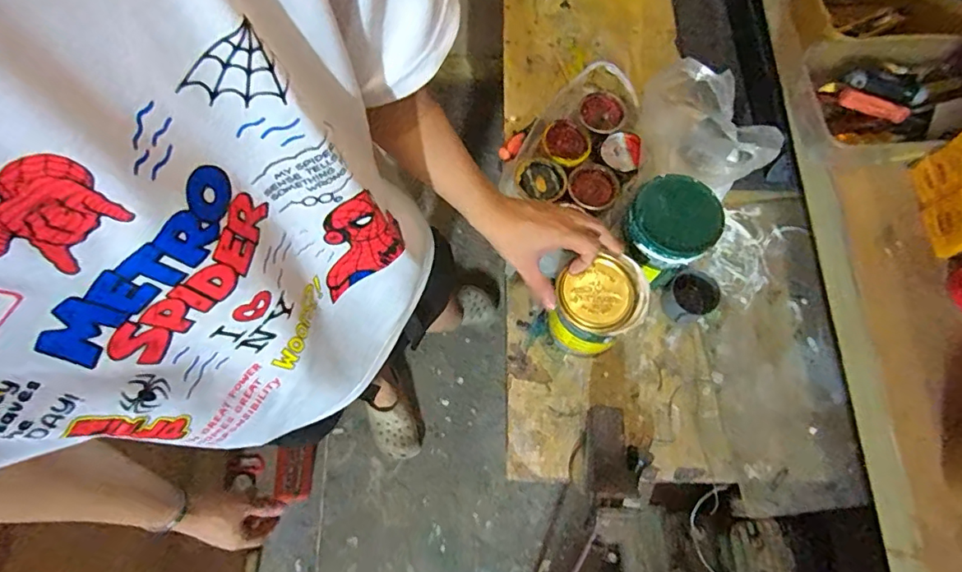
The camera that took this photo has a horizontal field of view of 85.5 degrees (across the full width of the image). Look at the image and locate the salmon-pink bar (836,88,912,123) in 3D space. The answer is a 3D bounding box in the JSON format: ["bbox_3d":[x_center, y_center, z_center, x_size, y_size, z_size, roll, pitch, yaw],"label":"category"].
[{"bbox_3d":[0.488,-0.224,0.641,0.084,0.015,0.017,20,71,6],"label":"salmon-pink bar"}]

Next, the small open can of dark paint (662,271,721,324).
[{"bbox_3d":[0.290,0.015,0.722,0.062,0.044,0.065,0,71,-1],"label":"small open can of dark paint"}]

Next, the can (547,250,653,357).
[{"bbox_3d":[0.143,0.029,0.662,0.102,0.135,0.102,0,71,-1],"label":"can"}]

